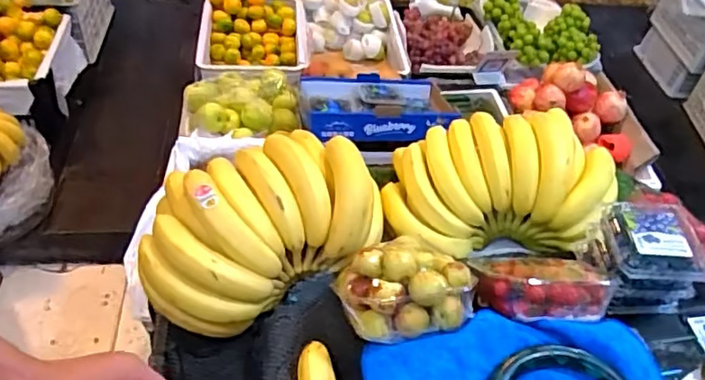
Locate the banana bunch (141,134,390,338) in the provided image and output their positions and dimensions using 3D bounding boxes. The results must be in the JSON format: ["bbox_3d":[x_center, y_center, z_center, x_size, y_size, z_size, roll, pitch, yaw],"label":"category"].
[{"bbox_3d":[-0.116,0.040,0.733,0.299,0.127,0.189,-26,55,-27],"label":"banana bunch"}]

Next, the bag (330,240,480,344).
[{"bbox_3d":[0.054,0.095,0.609,0.138,0.058,0.109,-1,47,-7],"label":"bag"}]

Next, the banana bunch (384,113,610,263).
[{"bbox_3d":[0.198,-0.012,0.821,0.295,0.128,0.222,8,47,1],"label":"banana bunch"}]

